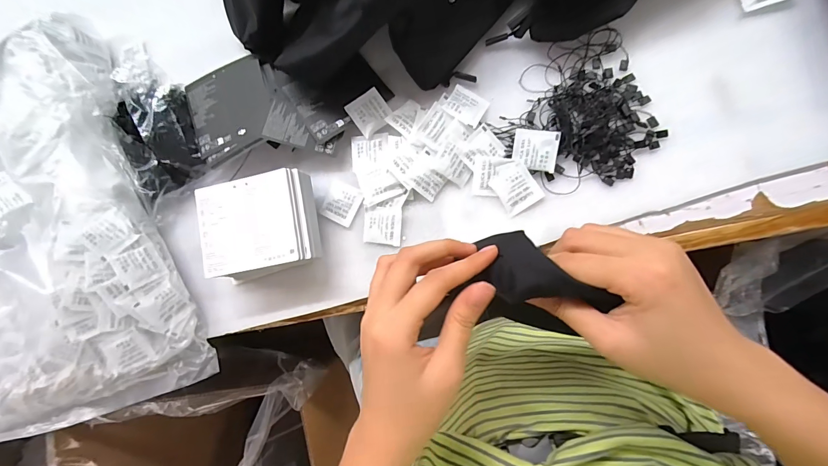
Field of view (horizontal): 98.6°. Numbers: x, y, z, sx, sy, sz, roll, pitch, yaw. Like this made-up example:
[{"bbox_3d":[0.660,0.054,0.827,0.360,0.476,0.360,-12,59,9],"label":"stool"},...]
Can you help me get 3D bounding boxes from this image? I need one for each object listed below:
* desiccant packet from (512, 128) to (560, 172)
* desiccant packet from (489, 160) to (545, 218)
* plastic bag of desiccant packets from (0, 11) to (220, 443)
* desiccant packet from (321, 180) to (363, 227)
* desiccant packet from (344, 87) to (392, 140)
[{"bbox_3d":[0.120,-0.082,0.352,0.041,0.004,0.040,9,91,19],"label":"desiccant packet"},{"bbox_3d":[0.102,-0.047,0.358,0.038,0.008,0.048,-33,81,7],"label":"desiccant packet"},{"bbox_3d":[-0.459,-0.006,0.408,0.385,0.070,0.457,-20,83,9],"label":"plastic bag of desiccant packets"},{"bbox_3d":[-0.080,-0.033,0.392,0.041,0.004,0.041,28,91,11],"label":"desiccant packet"},{"bbox_3d":[-0.047,-0.130,0.385,0.041,0.006,0.041,-37,98,-6],"label":"desiccant packet"}]

